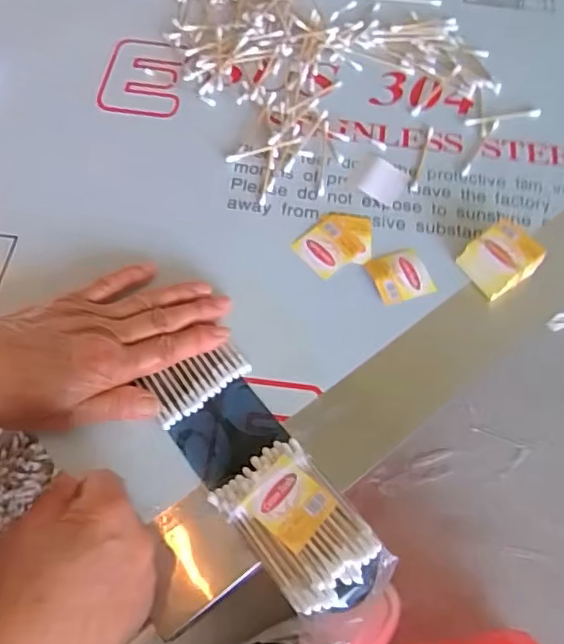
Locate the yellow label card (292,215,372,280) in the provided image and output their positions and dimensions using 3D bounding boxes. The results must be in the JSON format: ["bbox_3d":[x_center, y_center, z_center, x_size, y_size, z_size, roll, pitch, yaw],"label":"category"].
[{"bbox_3d":[0.044,-0.061,0.434,0.061,0.004,0.048,-36,71,-19],"label":"yellow label card"}]

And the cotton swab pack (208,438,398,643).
[{"bbox_3d":[0.015,0.122,0.329,0.060,0.022,0.105,-35,71,-18],"label":"cotton swab pack"}]

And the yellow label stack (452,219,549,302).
[{"bbox_3d":[0.163,-0.047,0.422,0.051,0.025,0.043,-33,70,-18],"label":"yellow label stack"}]

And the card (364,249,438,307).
[{"bbox_3d":[0.088,-0.035,0.422,0.044,0.006,0.041,-17,66,-12],"label":"card"}]

